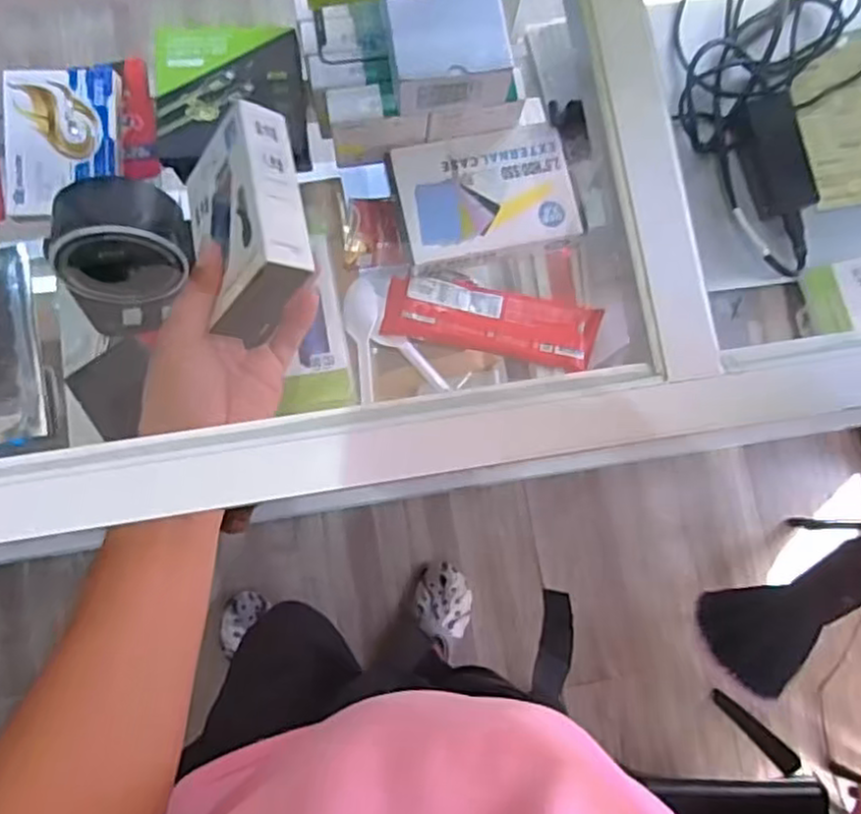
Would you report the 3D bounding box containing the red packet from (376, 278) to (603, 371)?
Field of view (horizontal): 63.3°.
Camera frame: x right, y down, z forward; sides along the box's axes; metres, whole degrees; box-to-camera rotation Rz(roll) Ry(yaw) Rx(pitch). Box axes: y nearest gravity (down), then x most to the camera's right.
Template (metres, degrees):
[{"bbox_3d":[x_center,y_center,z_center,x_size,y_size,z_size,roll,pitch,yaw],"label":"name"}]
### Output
[{"bbox_3d":[0.050,-0.072,0.583,0.174,0.020,0.052,12,81,-1],"label":"red packet"}]

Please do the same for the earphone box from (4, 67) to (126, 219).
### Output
[{"bbox_3d":[-0.302,-0.216,0.578,0.088,0.023,0.119,1,93,-7],"label":"earphone box"}]

